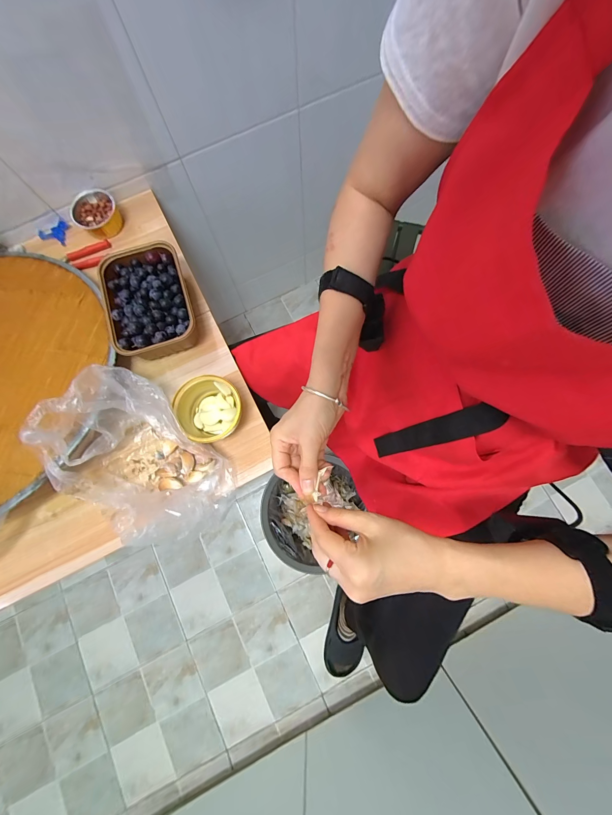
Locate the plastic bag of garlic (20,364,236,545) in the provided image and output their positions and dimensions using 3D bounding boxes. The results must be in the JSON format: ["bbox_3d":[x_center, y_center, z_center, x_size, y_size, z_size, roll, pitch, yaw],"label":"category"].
[{"bbox_3d":[-0.219,0.073,0.393,0.238,0.132,0.164,36,81,8],"label":"plastic bag of garlic"}]

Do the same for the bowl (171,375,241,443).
[{"bbox_3d":[-0.146,0.004,0.448,0.092,0.053,0.095,0,78,1],"label":"bowl"}]

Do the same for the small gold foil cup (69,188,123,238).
[{"bbox_3d":[-0.373,-0.347,0.521,0.073,0.035,0.071,0,78,1],"label":"small gold foil cup"}]

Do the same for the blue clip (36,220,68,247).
[{"bbox_3d":[-0.458,-0.321,0.529,0.055,0.016,0.041,15,79,5],"label":"blue clip"}]

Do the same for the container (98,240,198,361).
[{"bbox_3d":[-0.254,-0.171,0.473,0.131,0.063,0.180,-23,79,-3],"label":"container"}]

